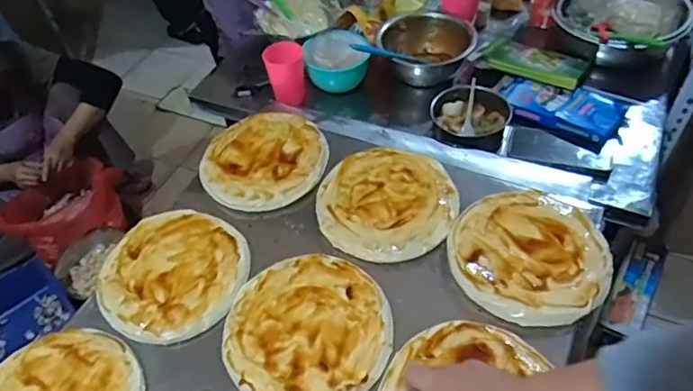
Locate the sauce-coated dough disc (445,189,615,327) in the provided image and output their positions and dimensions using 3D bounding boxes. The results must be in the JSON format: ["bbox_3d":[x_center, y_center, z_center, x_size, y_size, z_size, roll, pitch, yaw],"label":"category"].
[{"bbox_3d":[0.238,0.072,0.713,0.198,0.012,0.193,-3,48,3],"label":"sauce-coated dough disc"}]

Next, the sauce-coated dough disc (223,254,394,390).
[{"bbox_3d":[-0.047,0.160,0.675,0.198,0.009,0.194,-3,48,3],"label":"sauce-coated dough disc"}]

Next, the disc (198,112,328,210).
[{"bbox_3d":[-0.132,-0.061,0.865,0.195,0.024,0.180,-3,48,3],"label":"disc"}]

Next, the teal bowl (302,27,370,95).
[{"bbox_3d":[-0.021,-0.284,1.110,0.125,0.082,0.124,-3,48,3],"label":"teal bowl"}]

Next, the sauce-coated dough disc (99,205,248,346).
[{"bbox_3d":[-0.237,0.101,0.740,0.192,0.014,0.190,-3,48,3],"label":"sauce-coated dough disc"}]

